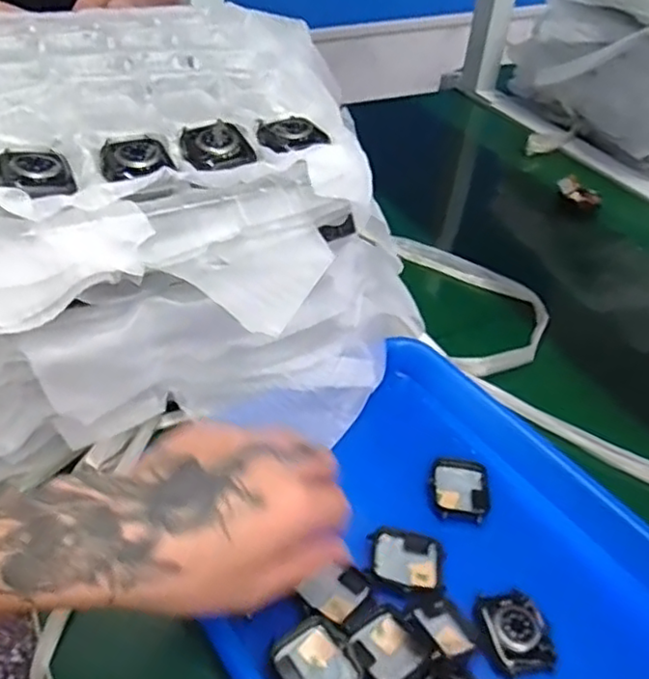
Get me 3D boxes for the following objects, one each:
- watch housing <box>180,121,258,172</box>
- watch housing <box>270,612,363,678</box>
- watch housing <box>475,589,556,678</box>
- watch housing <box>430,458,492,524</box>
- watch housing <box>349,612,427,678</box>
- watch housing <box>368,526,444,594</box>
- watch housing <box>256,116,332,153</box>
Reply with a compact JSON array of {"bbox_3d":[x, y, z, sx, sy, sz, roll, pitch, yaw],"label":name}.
[{"bbox_3d":[-0.066,-0.116,0.393,0.039,0.009,0.045,-19,46,-24],"label":"watch housing"},{"bbox_3d":[-0.005,0.171,0.340,0.037,0.015,0.045,-30,51,-32],"label":"watch housing"},{"bbox_3d":[0.108,0.165,0.368,0.034,0.012,0.046,-3,41,-7],"label":"watch housing"},{"bbox_3d":[0.091,0.101,0.438,0.039,0.008,0.046,4,41,1],"label":"watch housing"},{"bbox_3d":[0.034,0.167,0.352,0.033,0.010,0.036,-29,50,-32],"label":"watch housing"},{"bbox_3d":[0.050,0.134,0.396,0.044,0.010,0.037,6,41,3],"label":"watch housing"},{"bbox_3d":[-0.022,-0.128,0.409,0.038,0.007,0.048,-21,47,-25],"label":"watch housing"}]

